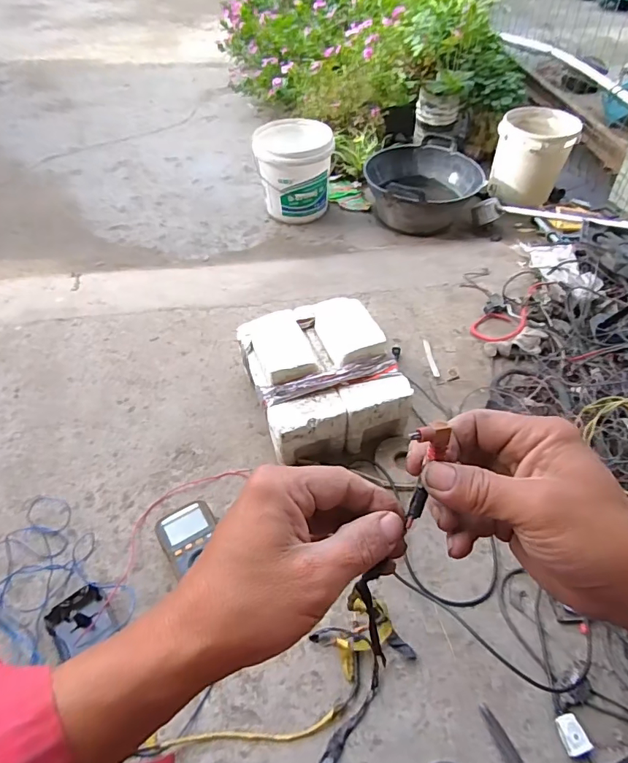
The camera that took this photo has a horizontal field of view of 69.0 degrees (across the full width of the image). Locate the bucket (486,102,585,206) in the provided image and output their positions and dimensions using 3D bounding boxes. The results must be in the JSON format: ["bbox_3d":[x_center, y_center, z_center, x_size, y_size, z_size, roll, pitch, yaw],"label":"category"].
[{"bbox_3d":[0.674,-0.696,1.437,0.224,0.227,0.195,20,53,16],"label":"bucket"}]

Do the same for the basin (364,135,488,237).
[{"bbox_3d":[0.353,-0.635,1.489,0.369,0.144,0.362,4,51,4],"label":"basin"}]

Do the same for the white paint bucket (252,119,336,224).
[{"bbox_3d":[-0.067,-0.692,1.514,0.243,0.248,0.217,-8,51,-6],"label":"white paint bucket"}]

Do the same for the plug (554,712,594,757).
[{"bbox_3d":[0.333,0.455,0.589,0.031,0.018,0.046,-10,51,-8],"label":"plug"}]

